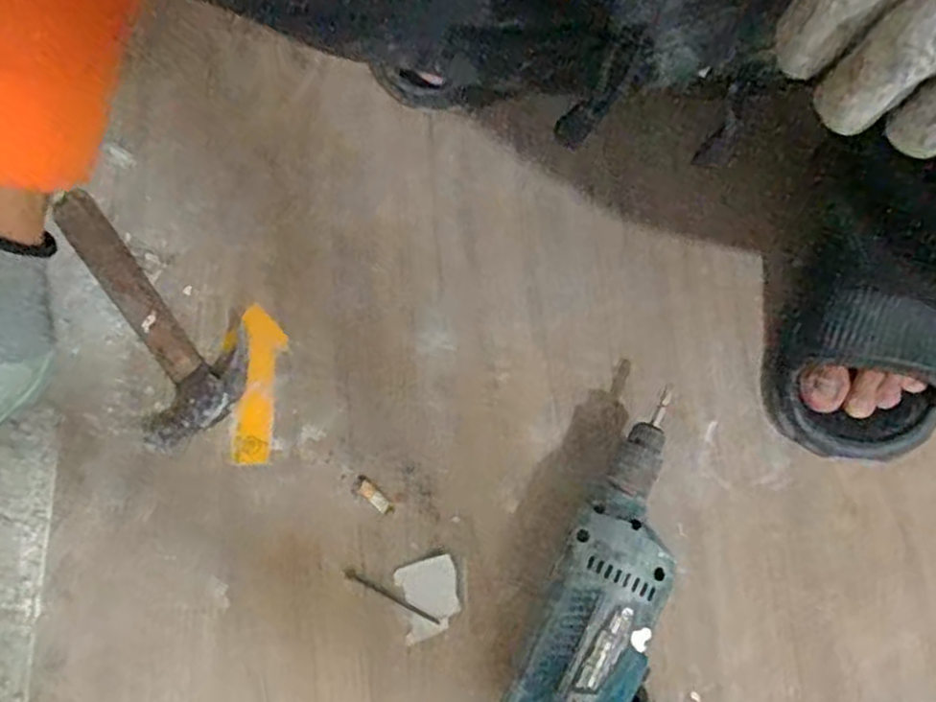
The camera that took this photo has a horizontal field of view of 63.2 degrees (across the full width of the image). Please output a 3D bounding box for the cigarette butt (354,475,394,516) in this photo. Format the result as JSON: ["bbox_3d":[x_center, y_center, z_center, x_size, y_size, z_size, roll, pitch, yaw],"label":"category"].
[{"bbox_3d":[-0.068,0.104,0.548,0.036,0.004,0.011,39,77,11],"label":"cigarette butt"}]

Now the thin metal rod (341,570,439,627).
[{"bbox_3d":[-0.054,0.173,0.532,0.074,0.004,0.006,28,75,8],"label":"thin metal rod"}]

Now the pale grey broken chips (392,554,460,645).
[{"bbox_3d":[-0.027,0.171,0.528,0.041,0.004,0.049,-16,74,-4],"label":"pale grey broken chips"}]

